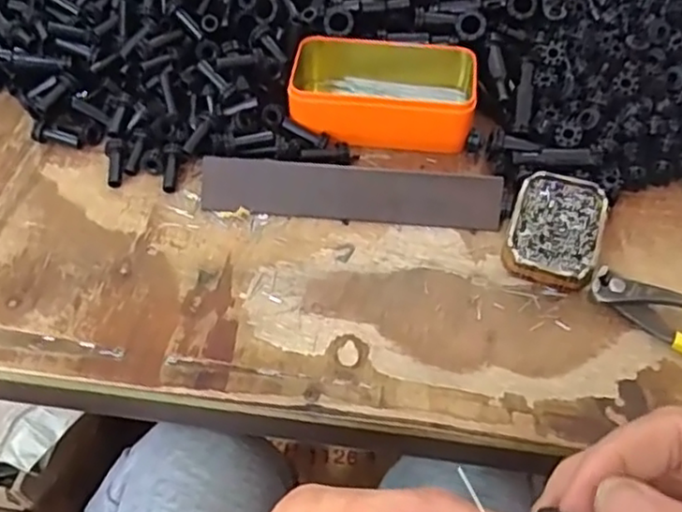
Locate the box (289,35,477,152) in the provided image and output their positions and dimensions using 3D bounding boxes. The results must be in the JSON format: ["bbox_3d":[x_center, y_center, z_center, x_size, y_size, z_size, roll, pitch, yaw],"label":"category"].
[{"bbox_3d":[0.033,-0.134,0.548,0.148,0.043,0.093,5,53,3],"label":"box"}]

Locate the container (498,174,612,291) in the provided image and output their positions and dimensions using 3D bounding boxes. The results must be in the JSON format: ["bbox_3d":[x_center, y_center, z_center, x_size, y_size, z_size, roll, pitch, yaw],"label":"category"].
[{"bbox_3d":[0.152,-0.020,0.474,0.061,0.019,0.089,17,55,12],"label":"container"}]

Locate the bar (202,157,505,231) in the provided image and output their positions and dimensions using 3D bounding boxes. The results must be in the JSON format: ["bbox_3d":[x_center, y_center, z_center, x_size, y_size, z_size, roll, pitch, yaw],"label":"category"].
[{"bbox_3d":[0.007,-0.046,0.493,0.215,0.041,0.007,4,10,1],"label":"bar"}]

